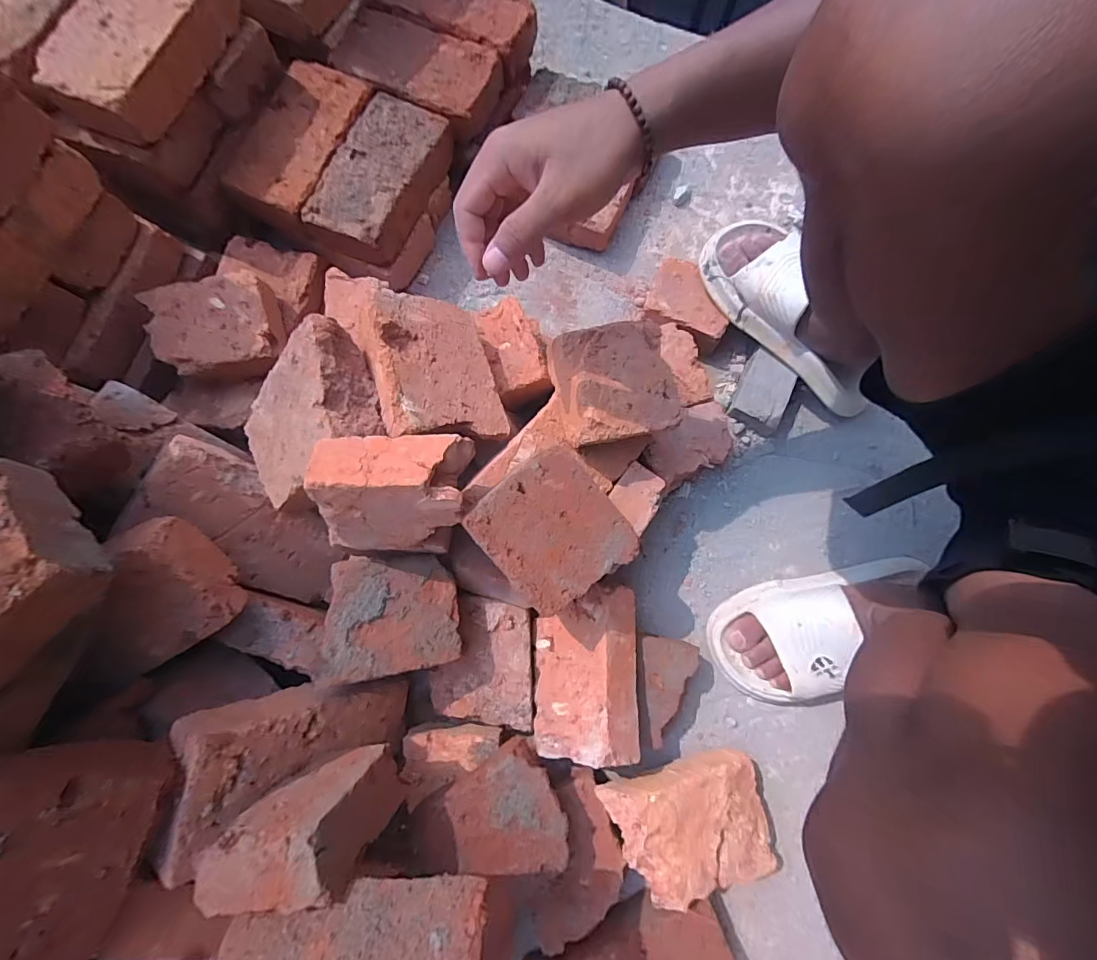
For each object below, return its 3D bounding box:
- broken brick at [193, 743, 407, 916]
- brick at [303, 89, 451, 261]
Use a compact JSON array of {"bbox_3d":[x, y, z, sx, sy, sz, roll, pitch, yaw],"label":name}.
[{"bbox_3d":[-0.179,0.258,0.353,0.107,0.110,0.055,-12,91,15],"label":"broken brick"},{"bbox_3d":[-0.200,-0.363,0.566,0.106,0.045,0.192,23,79,4],"label":"brick"}]

